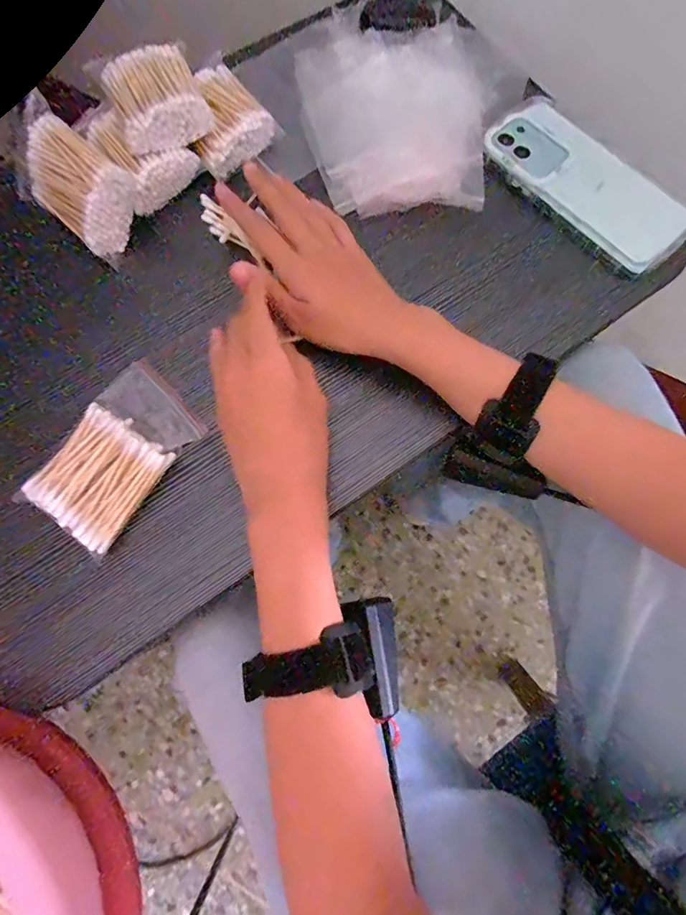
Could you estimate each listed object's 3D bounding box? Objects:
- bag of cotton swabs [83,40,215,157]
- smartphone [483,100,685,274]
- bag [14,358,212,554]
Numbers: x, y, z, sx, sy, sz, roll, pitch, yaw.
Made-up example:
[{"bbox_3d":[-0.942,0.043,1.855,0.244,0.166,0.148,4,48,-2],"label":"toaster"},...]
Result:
[{"bbox_3d":[-0.136,-0.261,0.319,0.066,0.029,0.078,-25,77,-7],"label":"bag of cotton swabs"},{"bbox_3d":[0.188,-0.215,0.340,0.074,0.009,0.160,-40,79,-10],"label":"smartphone"},{"bbox_3d":[-0.147,-0.005,0.282,0.071,0.014,0.109,35,78,8],"label":"bag"}]

